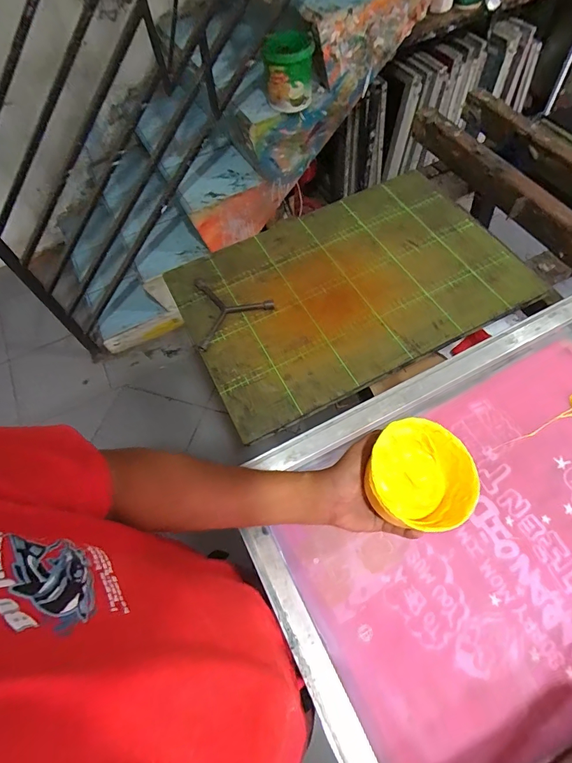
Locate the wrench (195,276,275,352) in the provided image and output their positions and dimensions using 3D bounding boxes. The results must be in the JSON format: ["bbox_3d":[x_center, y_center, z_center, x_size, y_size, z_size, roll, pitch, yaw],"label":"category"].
[{"bbox_3d":[-0.121,-0.140,0.712,0.153,0.016,0.132,-36,65,-14],"label":"wrench"}]

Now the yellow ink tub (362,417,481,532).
[{"bbox_3d":[0.143,0.101,0.425,0.105,0.056,0.105,-1,63,2],"label":"yellow ink tub"}]

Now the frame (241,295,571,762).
[{"bbox_3d":[0.310,0.177,0.515,0.667,0.044,0.471,-25,64,-10],"label":"frame"}]

